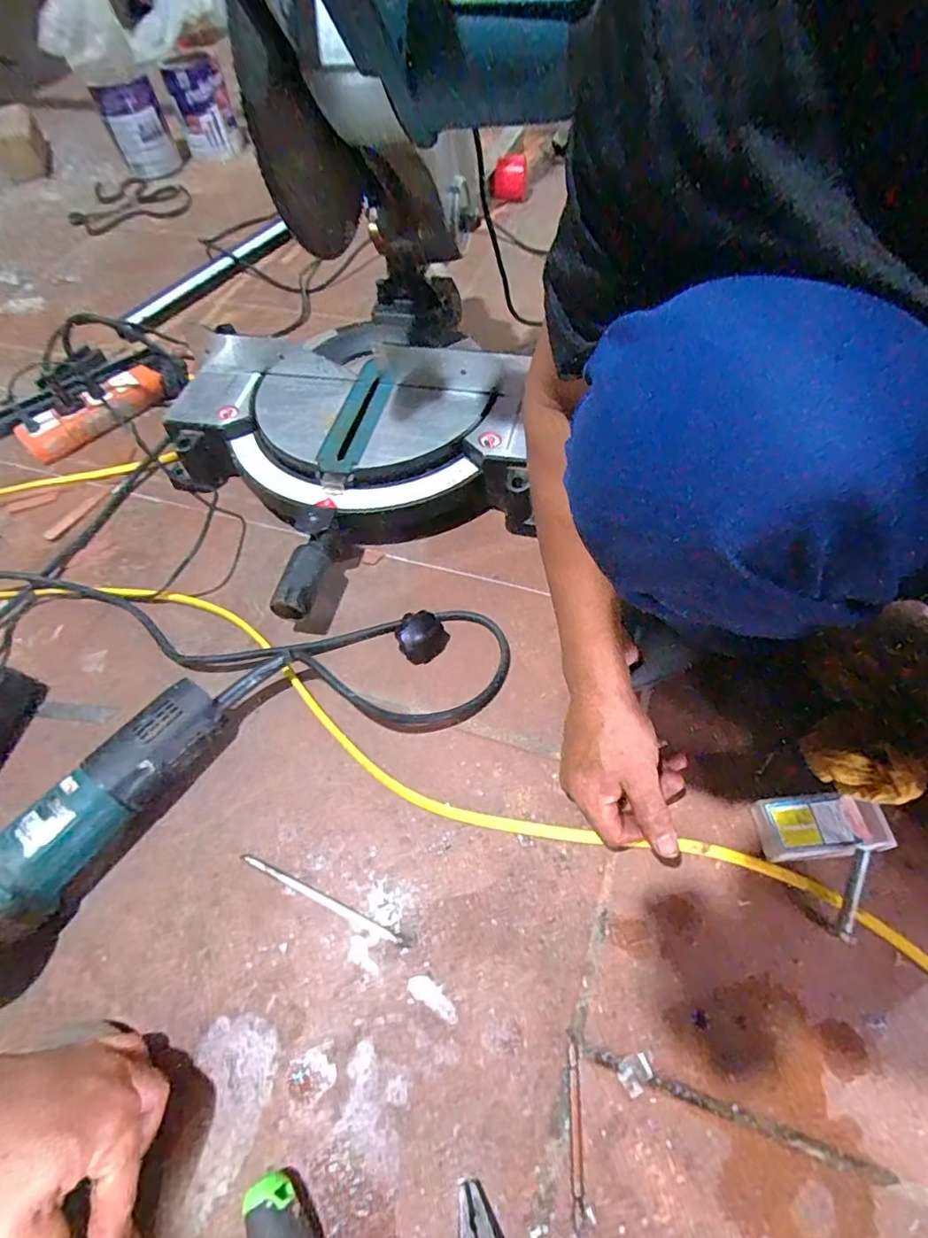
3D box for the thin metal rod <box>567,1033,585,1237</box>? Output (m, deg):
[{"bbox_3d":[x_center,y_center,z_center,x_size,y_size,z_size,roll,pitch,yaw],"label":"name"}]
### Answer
[{"bbox_3d":[0.074,0.330,0.377,0.008,0.004,0.097,1,58,5],"label":"thin metal rod"}]

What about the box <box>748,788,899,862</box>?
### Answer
[{"bbox_3d":[0.276,0.160,0.450,0.091,0.024,0.045,-6,57,1],"label":"box"}]

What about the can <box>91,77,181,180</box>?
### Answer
[{"bbox_3d":[-0.680,-1.032,1.203,0.125,0.134,0.102,-25,59,-11],"label":"can"}]

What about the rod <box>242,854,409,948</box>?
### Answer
[{"bbox_3d":[-0.114,0.223,0.461,0.152,0.004,0.009,20,61,16],"label":"rod"}]

